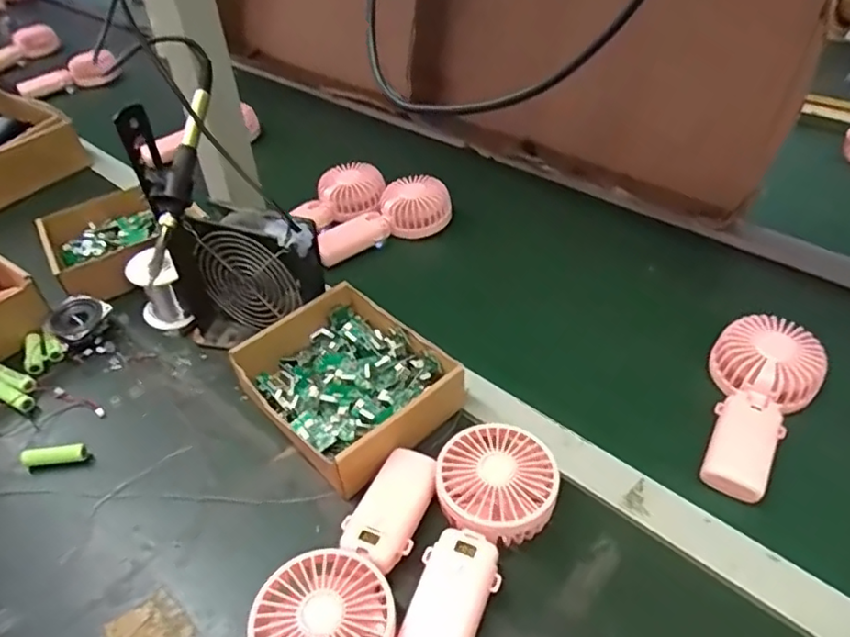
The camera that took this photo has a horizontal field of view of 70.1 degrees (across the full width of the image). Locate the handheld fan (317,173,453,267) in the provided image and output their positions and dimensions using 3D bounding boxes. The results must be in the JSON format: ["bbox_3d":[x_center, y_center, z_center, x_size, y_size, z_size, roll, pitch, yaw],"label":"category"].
[{"bbox_3d":[-0.054,-0.121,0.739,0.172,0.049,0.071,-27,47,-24],"label":"handheld fan"}]

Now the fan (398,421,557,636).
[{"bbox_3d":[0.036,0.159,0.425,0.087,0.043,0.184,14,44,17],"label":"fan"}]

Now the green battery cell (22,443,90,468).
[{"bbox_3d":[-0.317,0.117,0.517,0.050,0.012,0.013,-7,42,-5],"label":"green battery cell"}]

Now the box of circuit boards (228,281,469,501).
[{"bbox_3d":[-0.070,0.055,0.537,0.145,0.052,0.168,-33,50,-30],"label":"box of circuit boards"}]

